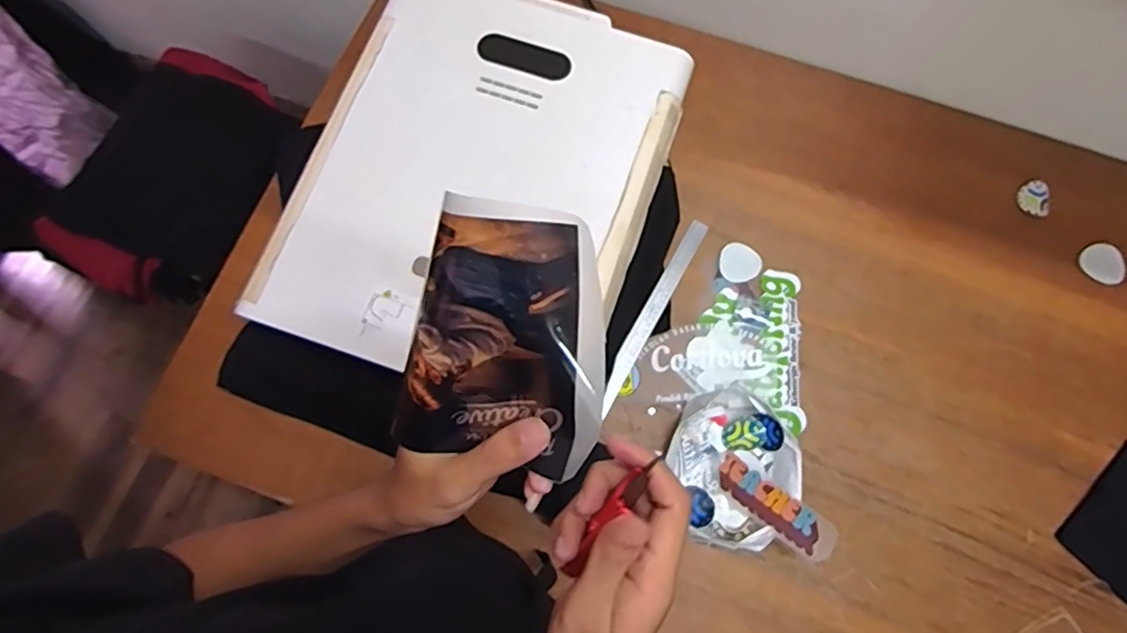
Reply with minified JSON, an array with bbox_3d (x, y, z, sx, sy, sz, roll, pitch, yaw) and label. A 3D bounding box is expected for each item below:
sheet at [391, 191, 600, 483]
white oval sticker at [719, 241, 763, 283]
[{"bbox_3d":[-0.028,0.012,0.289,0.097,0.023,0.134,13,115,8],"label":"sheet"},{"bbox_3d":[0.257,-0.077,0.868,0.057,0.005,0.060,17,77,6],"label":"white oval sticker"}]

